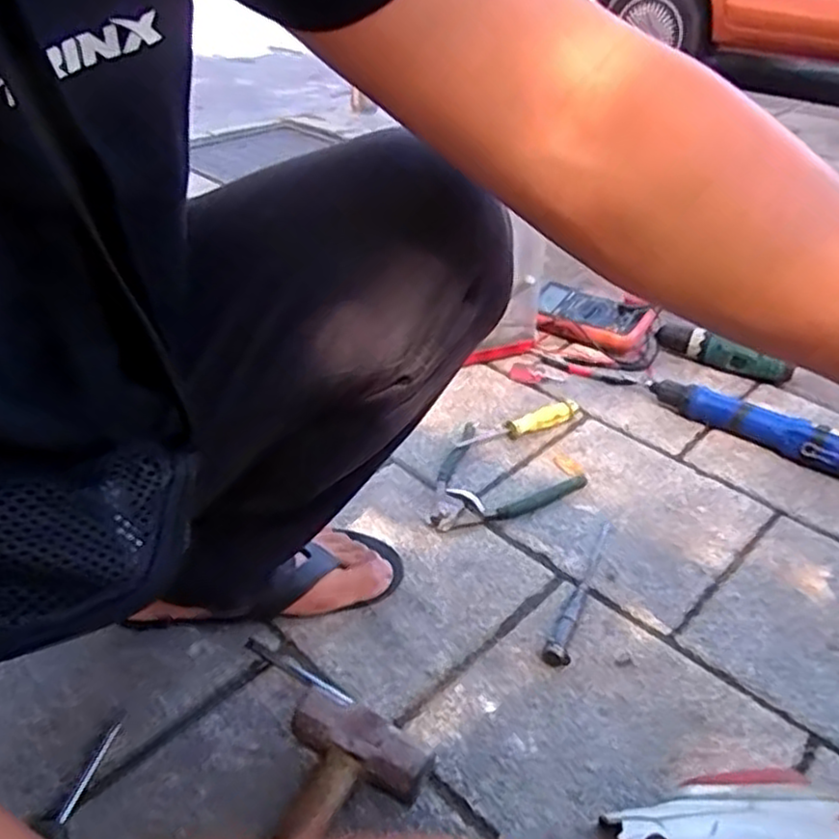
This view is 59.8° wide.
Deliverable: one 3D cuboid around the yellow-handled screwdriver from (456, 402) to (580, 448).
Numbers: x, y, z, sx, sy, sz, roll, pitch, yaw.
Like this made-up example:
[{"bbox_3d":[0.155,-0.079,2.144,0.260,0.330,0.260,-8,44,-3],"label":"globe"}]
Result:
[{"bbox_3d":[0.127,0.006,0.915,0.175,0.025,0.025,-14,38,-20],"label":"yellow-handled screwdriver"}]

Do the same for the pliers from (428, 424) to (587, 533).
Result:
[{"bbox_3d":[0.085,0.079,0.816,0.154,0.013,0.164,20,39,24],"label":"pliers"}]

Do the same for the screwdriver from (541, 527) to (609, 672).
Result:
[{"bbox_3d":[0.156,0.159,0.708,0.024,0.016,0.194,15,37,18],"label":"screwdriver"}]

